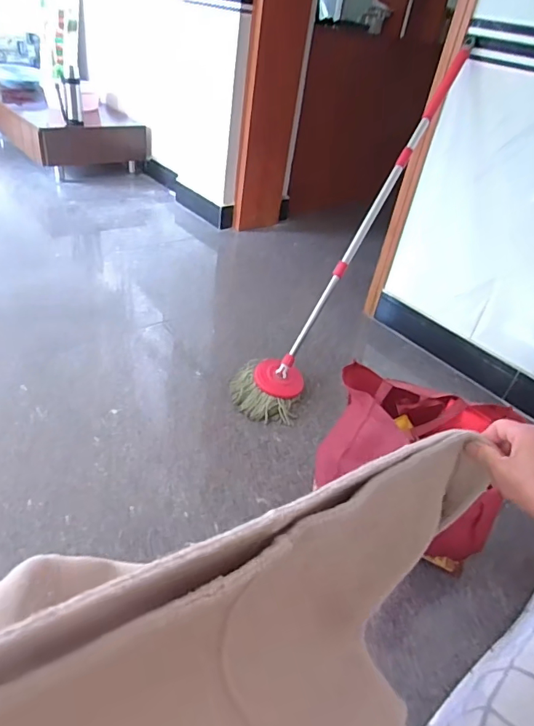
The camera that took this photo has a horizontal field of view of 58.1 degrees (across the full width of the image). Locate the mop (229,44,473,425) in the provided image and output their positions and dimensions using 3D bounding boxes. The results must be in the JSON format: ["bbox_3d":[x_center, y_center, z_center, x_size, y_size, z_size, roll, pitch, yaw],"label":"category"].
[{"bbox_3d":[0.289,-0.412,1.564,0.250,1.350,0.148,29,-3,30],"label":"mop"}]

